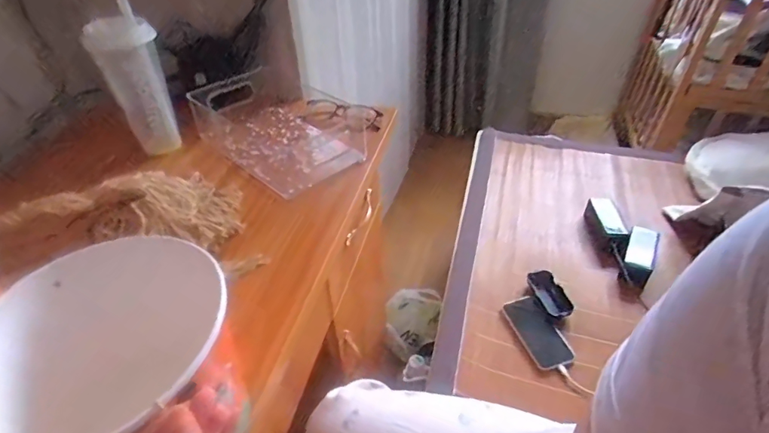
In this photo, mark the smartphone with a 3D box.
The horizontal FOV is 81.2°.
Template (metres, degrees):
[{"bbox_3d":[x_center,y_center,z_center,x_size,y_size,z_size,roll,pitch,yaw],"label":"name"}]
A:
[{"bbox_3d":[0.285,0.210,0.836,0.080,0.016,0.146,-15,41,-15],"label":"smartphone"}]

